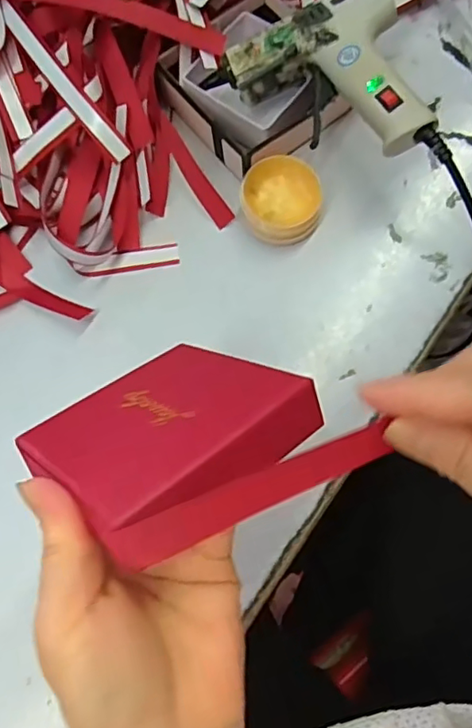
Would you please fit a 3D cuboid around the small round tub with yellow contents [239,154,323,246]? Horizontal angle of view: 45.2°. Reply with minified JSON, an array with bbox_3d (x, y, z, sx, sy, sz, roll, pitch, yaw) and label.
[{"bbox_3d":[0.031,-0.110,0.384,0.052,0.018,0.057,0,75,1],"label":"small round tub with yellow contents"}]

